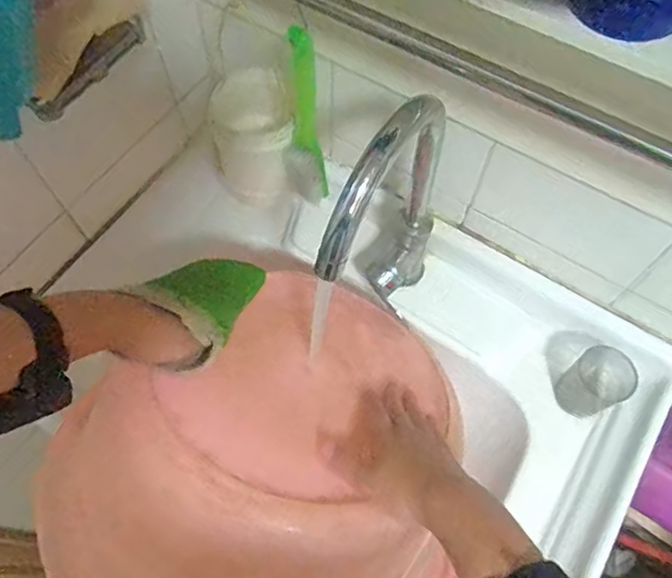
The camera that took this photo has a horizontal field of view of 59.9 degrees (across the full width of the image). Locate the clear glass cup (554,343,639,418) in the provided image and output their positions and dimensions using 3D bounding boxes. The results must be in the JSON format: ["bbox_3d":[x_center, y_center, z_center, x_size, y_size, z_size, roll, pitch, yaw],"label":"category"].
[{"bbox_3d":[0.310,0.111,0.693,0.075,0.070,0.064,-41,70,-18],"label":"clear glass cup"}]

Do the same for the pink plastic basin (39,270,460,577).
[{"bbox_3d":[-0.074,0.157,0.525,0.344,0.178,0.379,10,64,5],"label":"pink plastic basin"}]

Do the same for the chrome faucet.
[{"bbox_3d":[0.050,-0.038,0.571,0.054,0.347,0.192,22,66,11],"label":"chrome faucet"}]

